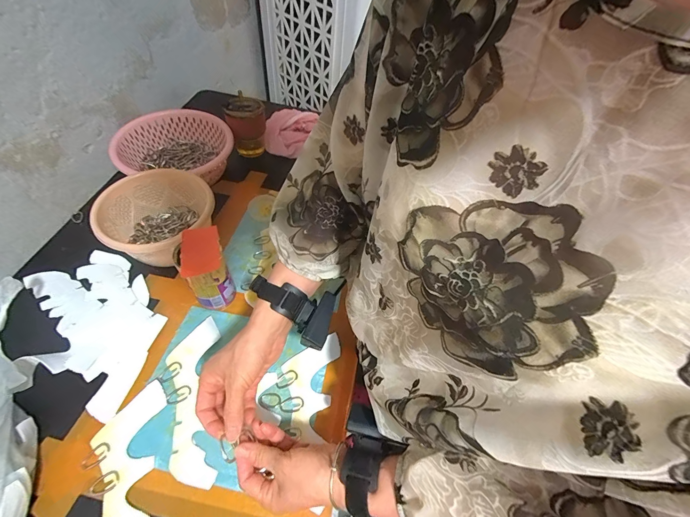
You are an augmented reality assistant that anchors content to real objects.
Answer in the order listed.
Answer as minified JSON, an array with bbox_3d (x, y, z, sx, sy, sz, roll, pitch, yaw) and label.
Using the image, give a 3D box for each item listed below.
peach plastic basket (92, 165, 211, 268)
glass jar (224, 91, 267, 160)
[{"bbox_3d":[-0.309,-0.060,0.532,0.165,0.105,0.163,2,55,-3],"label":"peach plastic basket"},{"bbox_3d":[-0.220,-0.299,0.705,0.080,0.111,0.087,-3,56,-6],"label":"glass jar"}]

